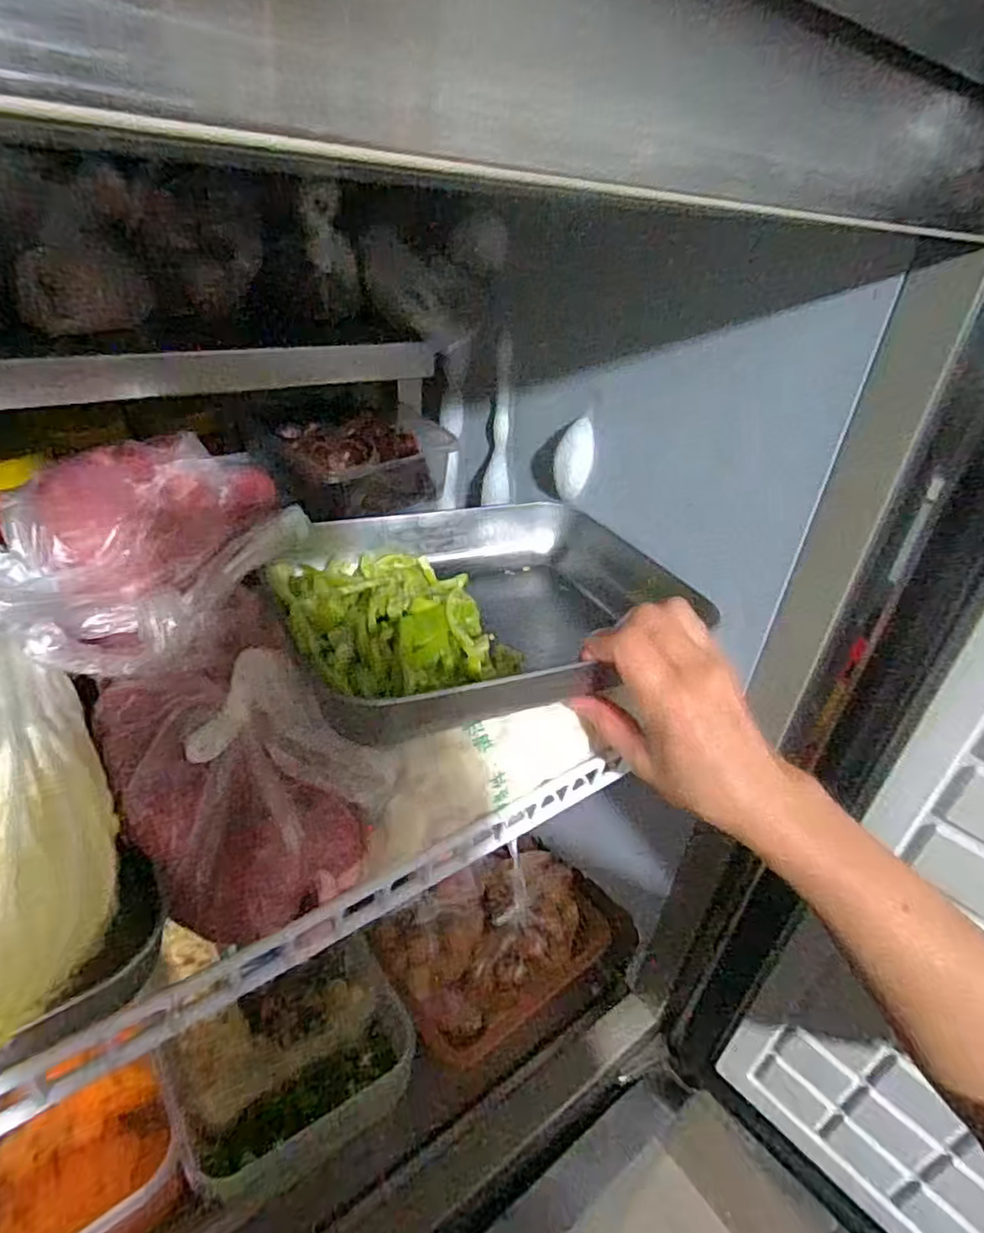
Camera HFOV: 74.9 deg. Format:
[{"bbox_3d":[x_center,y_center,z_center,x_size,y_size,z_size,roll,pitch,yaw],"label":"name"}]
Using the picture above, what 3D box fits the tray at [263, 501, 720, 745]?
[{"bbox_3d":[-0.007,-0.007,0.419,0.248,0.050,0.194,-10,39,-21],"label":"tray"}]

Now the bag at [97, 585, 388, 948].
[{"bbox_3d":[-0.124,0.068,0.315,0.106,0.070,0.145,-26,47,-36],"label":"bag"}]

